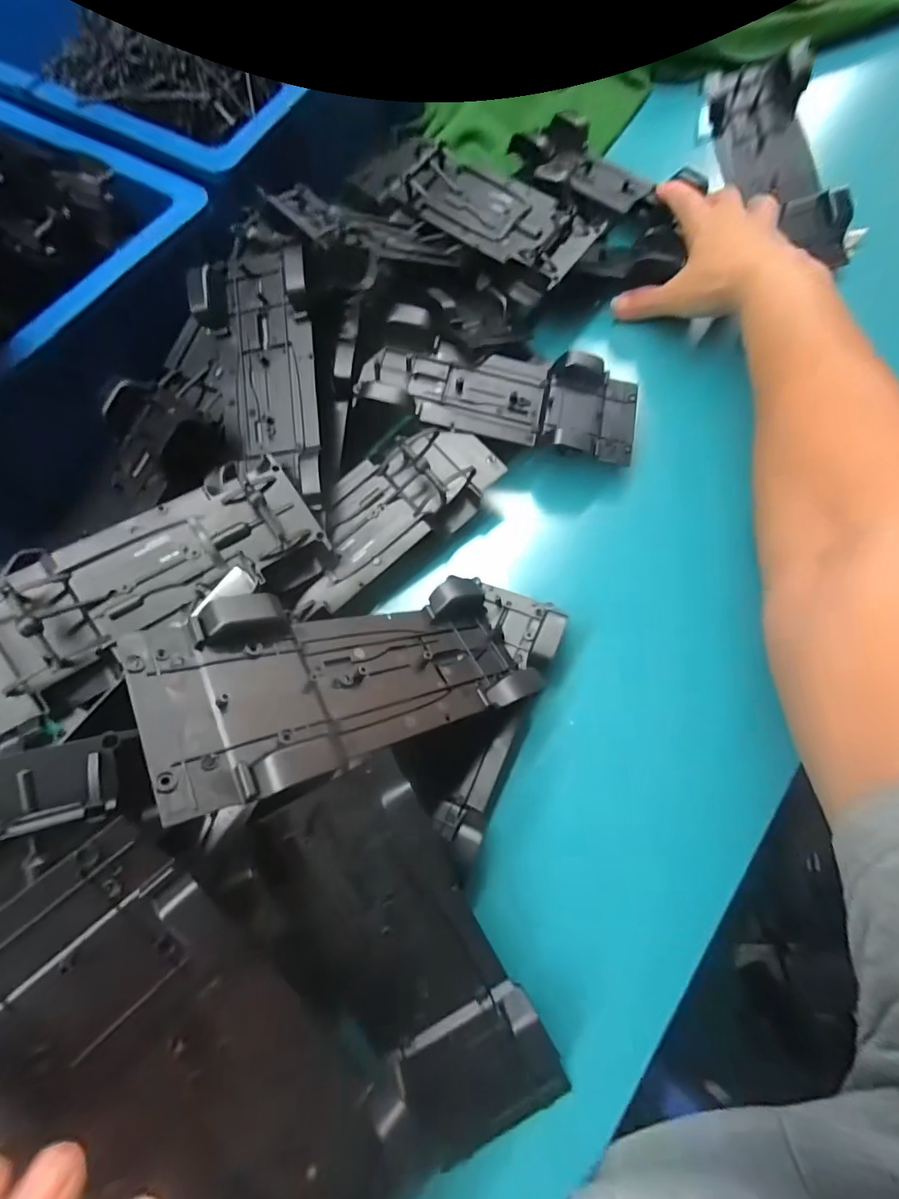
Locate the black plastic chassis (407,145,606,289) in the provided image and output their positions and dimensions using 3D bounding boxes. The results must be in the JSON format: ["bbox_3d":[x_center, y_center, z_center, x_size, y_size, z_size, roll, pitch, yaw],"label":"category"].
[{"bbox_3d":[0.038,-0.298,0.376,0.154,0.026,0.066,38,76,15],"label":"black plastic chassis"}]

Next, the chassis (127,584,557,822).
[{"bbox_3d":[-0.035,0.031,0.224,0.189,0.024,0.077,-7,62,-46],"label":"chassis"}]

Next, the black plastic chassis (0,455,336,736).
[{"bbox_3d":[-0.171,-0.010,0.273,0.193,0.033,0.086,-34,90,-17],"label":"black plastic chassis"}]

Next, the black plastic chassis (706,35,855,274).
[{"bbox_3d":[0.268,-0.358,0.398,0.078,0.039,0.188,-13,84,16],"label":"black plastic chassis"}]

